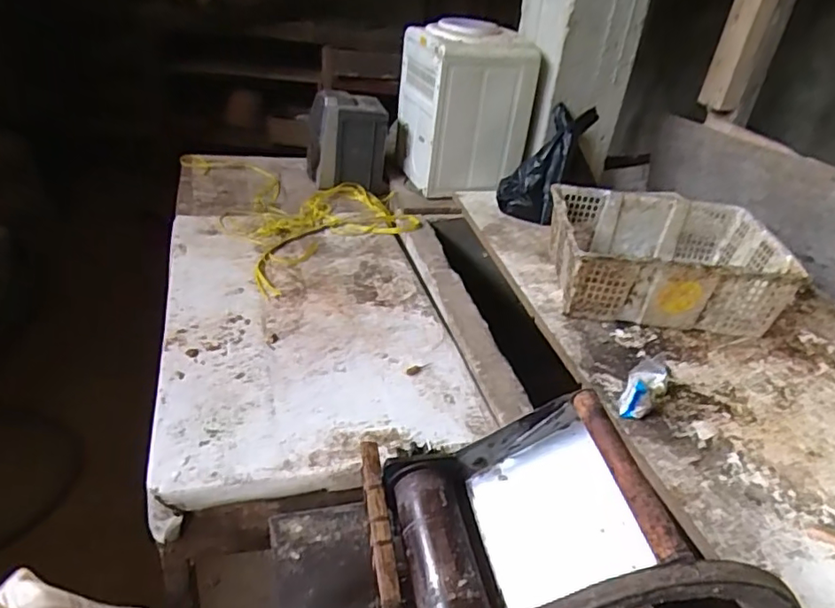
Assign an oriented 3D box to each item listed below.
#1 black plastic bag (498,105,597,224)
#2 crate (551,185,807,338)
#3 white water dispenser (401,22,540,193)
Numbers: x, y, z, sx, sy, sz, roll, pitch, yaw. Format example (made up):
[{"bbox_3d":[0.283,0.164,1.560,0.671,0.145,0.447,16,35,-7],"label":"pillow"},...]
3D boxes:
[{"bbox_3d":[0.340,-0.396,1.581,0.113,0.344,0.182,22,14,-44],"label":"black plastic bag"},{"bbox_3d":[0.536,-0.102,1.300,0.470,0.164,0.342,6,33,-1],"label":"crate"},{"bbox_3d":[0.137,-0.585,1.766,0.342,0.462,0.322,-1,34,-11],"label":"white water dispenser"}]

